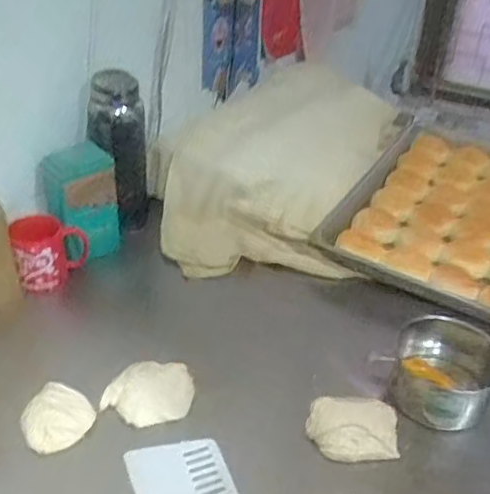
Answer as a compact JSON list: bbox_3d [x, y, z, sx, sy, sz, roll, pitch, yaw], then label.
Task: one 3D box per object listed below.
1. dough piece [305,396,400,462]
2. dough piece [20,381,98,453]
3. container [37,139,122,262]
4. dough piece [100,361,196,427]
[{"bbox_3d":[0.128,0.212,0.710,0.107,0.034,0.075,-3,35,-7],"label":"dough piece"},{"bbox_3d":[-0.216,0.195,0.694,0.078,0.023,0.072,2,35,-1],"label":"dough piece"},{"bbox_3d":[-0.255,-0.069,0.932,0.085,0.162,0.094,29,43,33],"label":"container"},{"bbox_3d":[-0.117,0.176,0.732,0.107,0.029,0.069,-3,35,-7],"label":"dough piece"}]

